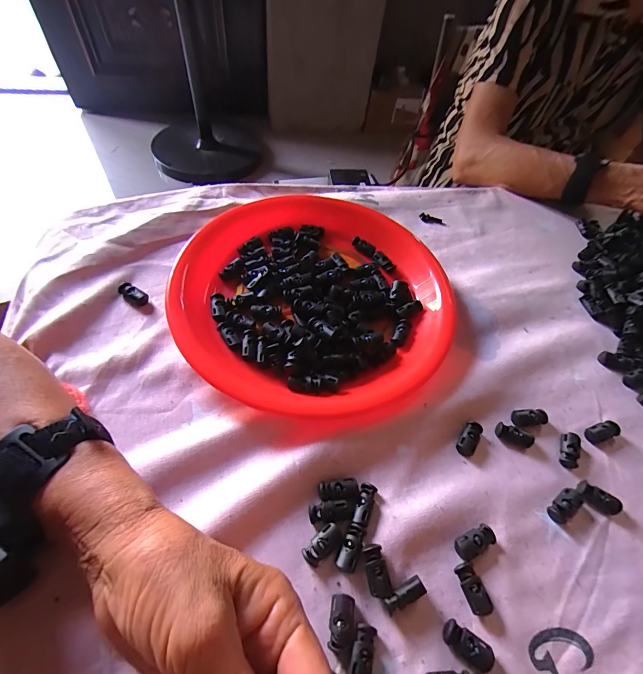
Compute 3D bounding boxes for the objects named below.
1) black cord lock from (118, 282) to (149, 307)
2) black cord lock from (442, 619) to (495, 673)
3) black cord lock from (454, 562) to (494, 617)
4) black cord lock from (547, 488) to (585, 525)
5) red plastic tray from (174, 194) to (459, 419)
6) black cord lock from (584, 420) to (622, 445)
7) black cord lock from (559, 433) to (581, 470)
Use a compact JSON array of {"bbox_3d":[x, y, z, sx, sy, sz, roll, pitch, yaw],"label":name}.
[{"bbox_3d":[-0.174,-0.039,0.322,0.026,0.009,0.016,34,61,16],"label":"black cord lock"},{"bbox_3d":[0.087,0.183,0.207,0.028,0.006,0.014,33,60,16],"label":"black cord lock"},{"bbox_3d":[0.098,0.161,0.222,0.014,0.007,0.027,-12,59,-12],"label":"black cord lock"},{"bbox_3d":[0.180,0.124,0.257,0.030,0.008,0.014,-33,65,-23],"label":"black cord lock"},{"bbox_3d":[-0.006,-0.050,0.335,0.255,0.023,0.256,-3,57,-7],"label":"red plastic tray"},{"bbox_3d":[0.236,0.080,0.292,0.029,0.007,0.014,-15,60,-14],"label":"black cord lock"},{"bbox_3d":[0.201,0.092,0.281,0.015,0.008,0.028,23,58,10],"label":"black cord lock"}]

